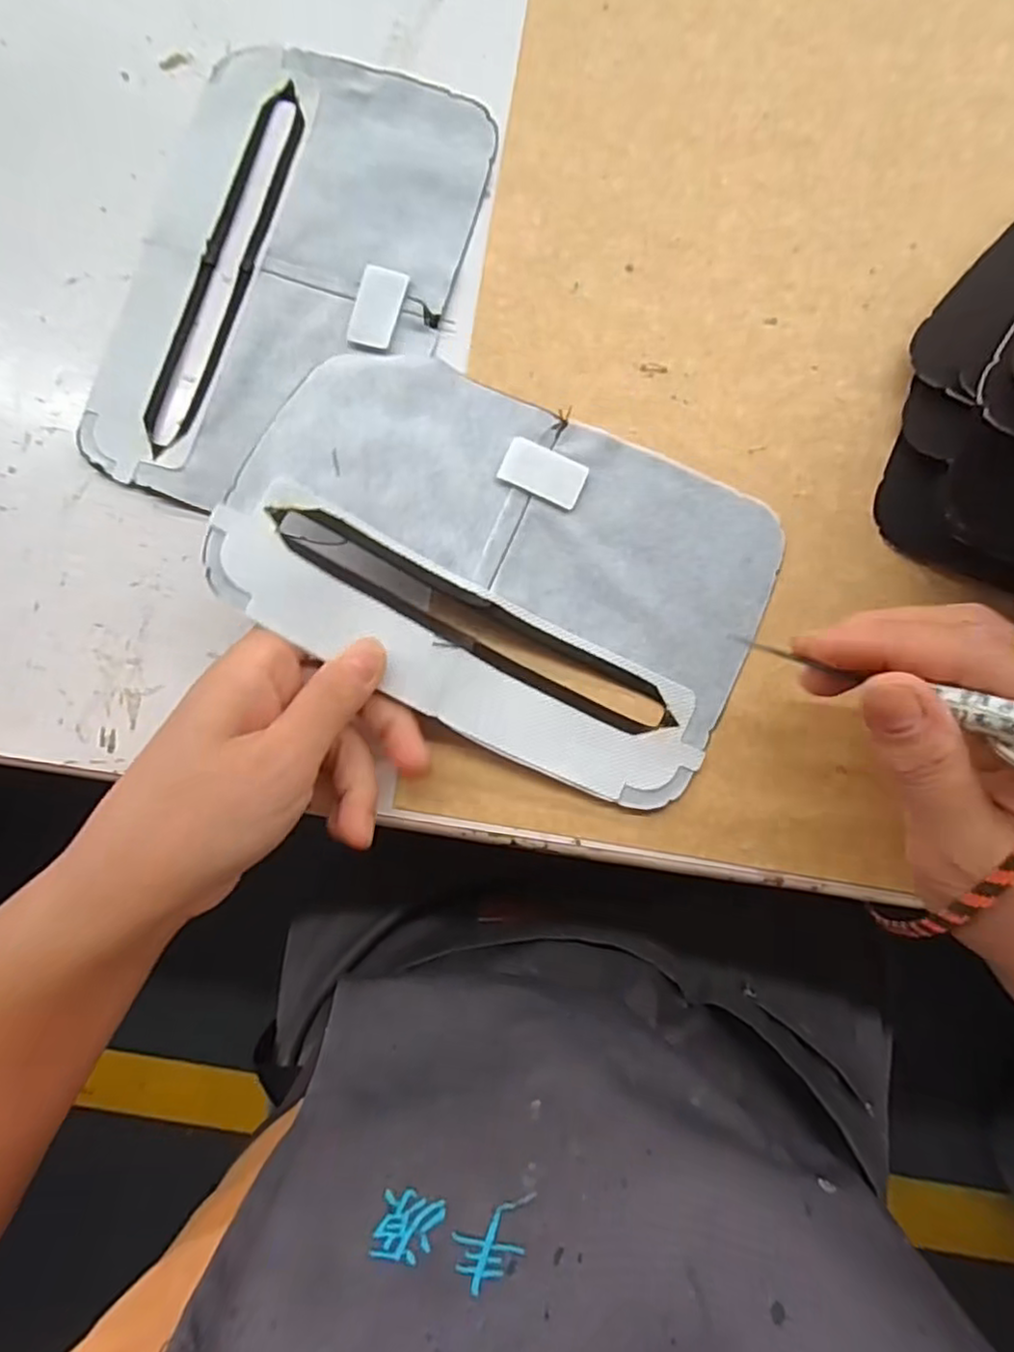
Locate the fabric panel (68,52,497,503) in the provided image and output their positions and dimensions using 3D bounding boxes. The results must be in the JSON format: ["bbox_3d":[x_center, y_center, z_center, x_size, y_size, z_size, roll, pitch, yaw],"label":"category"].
[{"bbox_3d":[-0.091,-0.162,0.280,0.130,0.005,0.193,16,89,4],"label":"fabric panel"}]

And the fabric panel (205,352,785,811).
[{"bbox_3d":[0.002,-0.043,0.255,0.192,0.019,0.128,27,77,-7],"label":"fabric panel"}]

